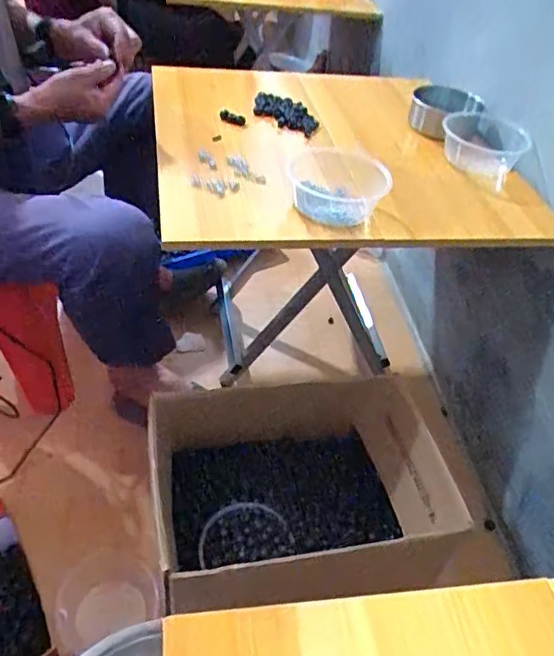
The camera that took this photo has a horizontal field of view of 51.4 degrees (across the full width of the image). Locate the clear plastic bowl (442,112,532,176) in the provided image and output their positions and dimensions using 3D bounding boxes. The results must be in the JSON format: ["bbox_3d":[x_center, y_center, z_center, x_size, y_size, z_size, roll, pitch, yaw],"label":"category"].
[{"bbox_3d":[0.353,-0.323,0.987,0.139,0.065,0.139,16,44,9],"label":"clear plastic bowl"}]

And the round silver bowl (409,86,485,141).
[{"bbox_3d":[0.297,-0.395,1.049,0.098,0.066,0.115,-28,54,-32],"label":"round silver bowl"}]

